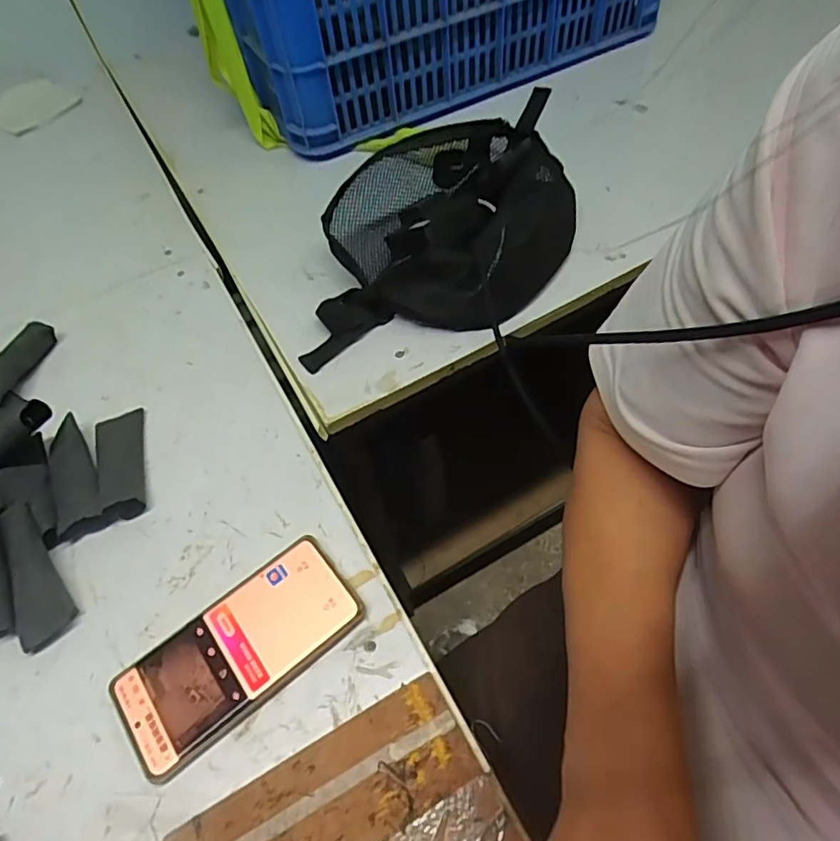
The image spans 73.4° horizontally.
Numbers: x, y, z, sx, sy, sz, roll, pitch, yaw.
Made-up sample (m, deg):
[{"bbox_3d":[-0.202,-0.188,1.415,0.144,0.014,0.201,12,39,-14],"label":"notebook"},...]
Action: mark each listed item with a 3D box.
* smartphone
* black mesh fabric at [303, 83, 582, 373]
[{"bbox_3d":[-0.120,0.153,0.379,0.158,0.014,0.073,-36,60,-18],"label":"smartphone"},{"bbox_3d":[0.013,-0.193,0.536,0.274,0.109,0.221,-10,56,-2],"label":"black mesh fabric"}]

